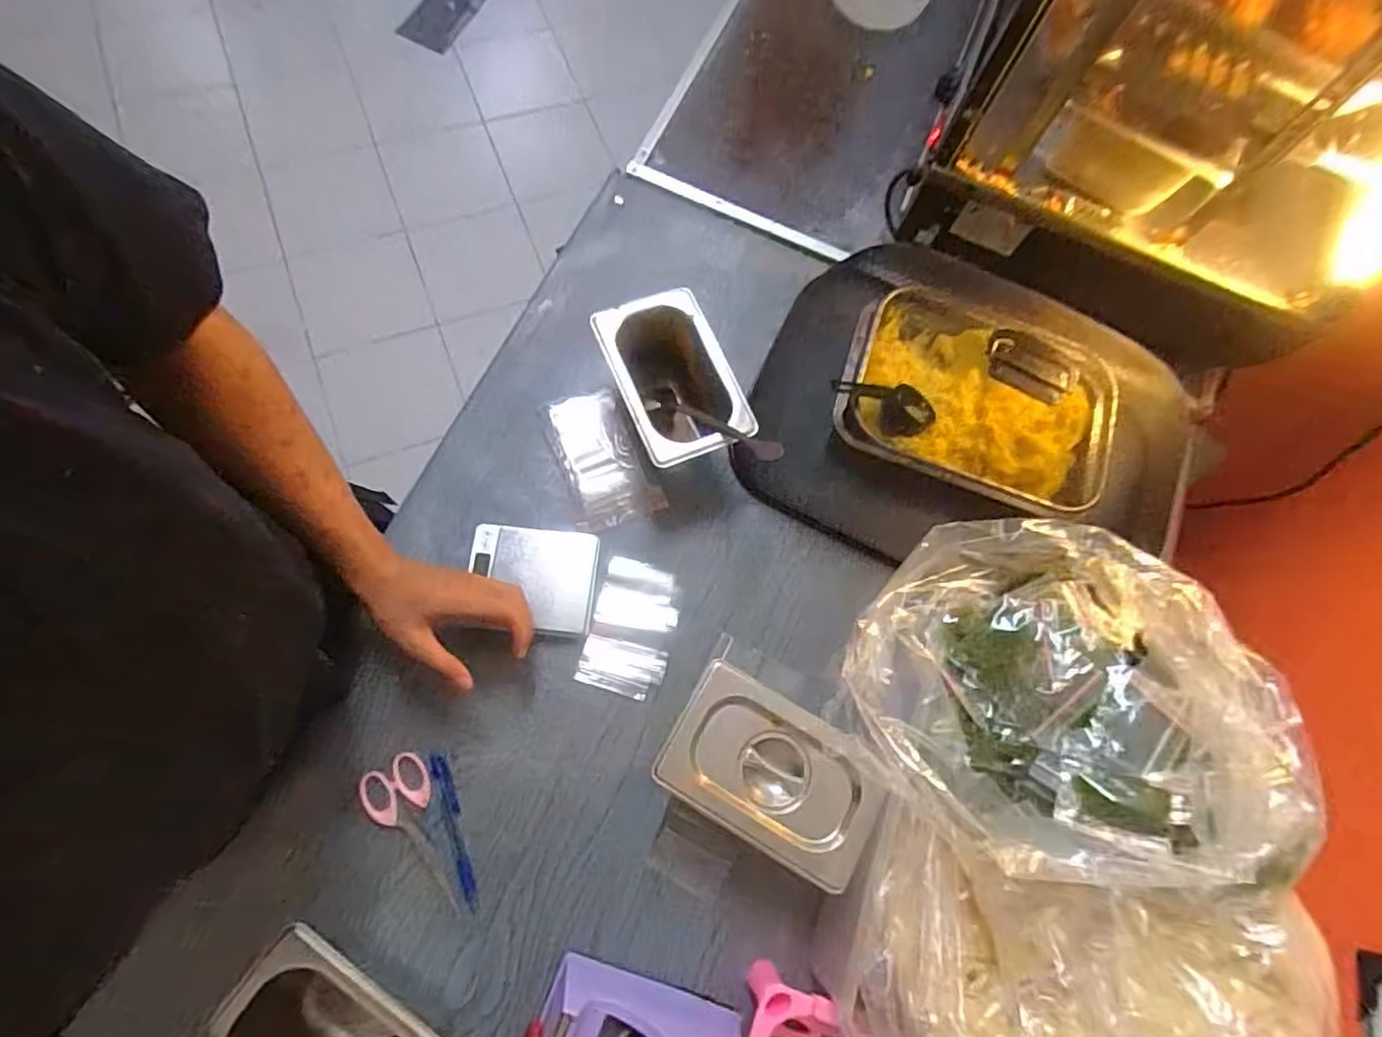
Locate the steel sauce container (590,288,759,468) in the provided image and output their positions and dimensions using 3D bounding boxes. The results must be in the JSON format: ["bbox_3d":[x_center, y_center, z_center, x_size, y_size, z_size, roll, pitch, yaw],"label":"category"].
[{"bbox_3d":[-0.018,-0.132,0.695,0.111,0.110,0.177,-20,76,-12],"label":"steel sauce container"}]

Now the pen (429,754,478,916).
[{"bbox_3d":[-0.214,0.282,0.590,0.017,0.012,0.135,-16,75,-11],"label":"pen"}]

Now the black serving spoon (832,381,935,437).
[{"bbox_3d":[0.210,-0.122,0.711,0.130,0.031,0.054,17,67,-25],"label":"black serving spoon"}]

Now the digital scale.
[{"bbox_3d":[-0.163,0.061,0.669,0.128,0.018,0.102,6,69,2],"label":"digital scale"}]

